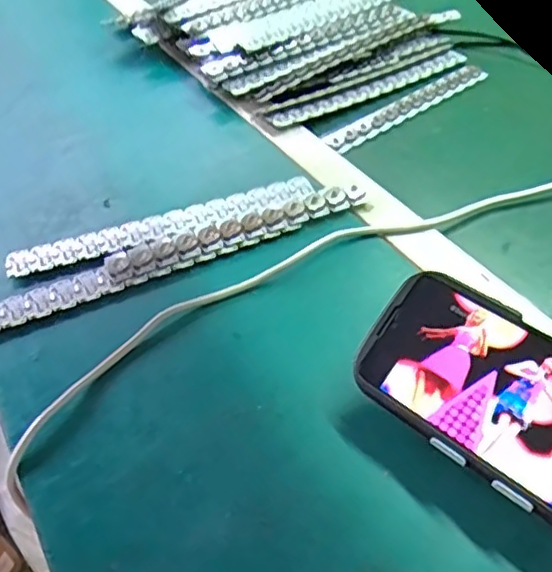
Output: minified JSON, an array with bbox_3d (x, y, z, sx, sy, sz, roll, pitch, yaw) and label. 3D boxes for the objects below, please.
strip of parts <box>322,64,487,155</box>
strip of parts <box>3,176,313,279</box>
[{"bbox_3d":[0.137,-0.184,0.620,0.218,0.007,0.031,-33,52,-25],"label":"strip of parts"},{"bbox_3d":[-0.092,-0.050,0.497,0.247,0.009,0.034,-15,47,-10],"label":"strip of parts"}]

